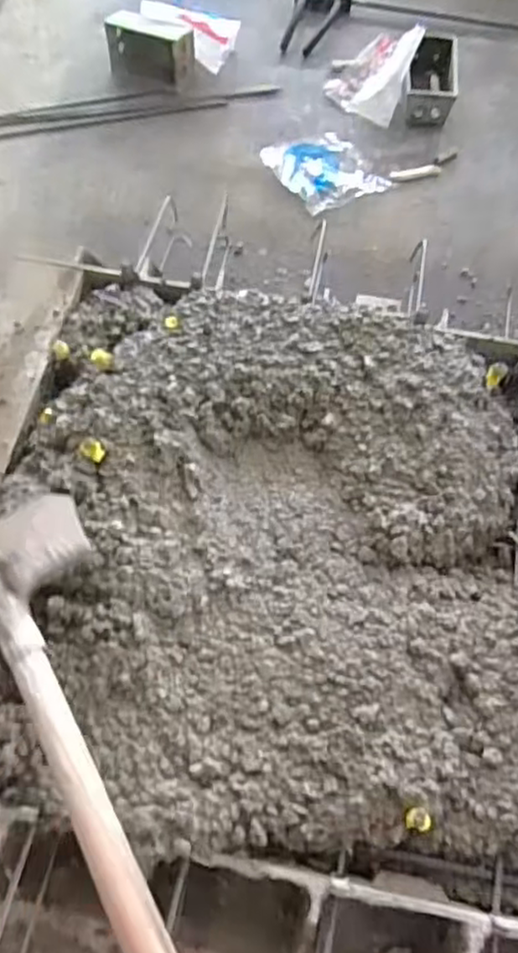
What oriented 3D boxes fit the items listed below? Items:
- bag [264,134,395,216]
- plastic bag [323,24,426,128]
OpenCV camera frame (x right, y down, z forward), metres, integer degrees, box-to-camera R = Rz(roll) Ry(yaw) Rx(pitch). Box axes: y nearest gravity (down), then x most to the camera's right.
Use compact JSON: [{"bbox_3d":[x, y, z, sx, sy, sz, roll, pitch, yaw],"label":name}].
[{"bbox_3d":[0.153,-0.712,1.551,0.208,0.028,0.241,-31,72,-13],"label":"bag"},{"bbox_3d":[0.280,-1.024,1.641,0.198,0.105,0.269,20,69,7],"label":"plastic bag"}]

